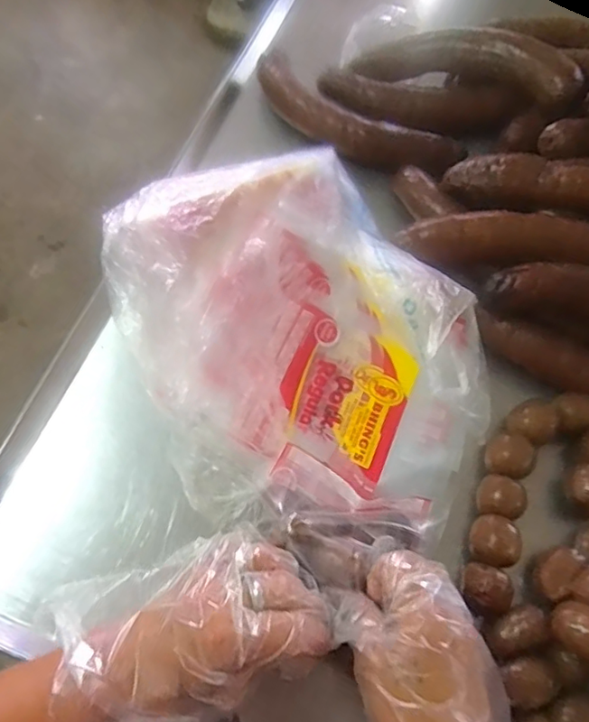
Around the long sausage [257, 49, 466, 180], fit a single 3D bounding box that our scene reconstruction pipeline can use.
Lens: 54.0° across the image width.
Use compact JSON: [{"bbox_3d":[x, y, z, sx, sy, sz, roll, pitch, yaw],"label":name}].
[{"bbox_3d":[0.053,-0.235,0.569,0.225,0.031,0.063,32,69,13],"label":"long sausage"}]

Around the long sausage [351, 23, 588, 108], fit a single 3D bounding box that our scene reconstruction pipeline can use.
[{"bbox_3d":[0.170,-0.298,0.573,0.217,0.035,0.061,20,66,25],"label":"long sausage"}]

